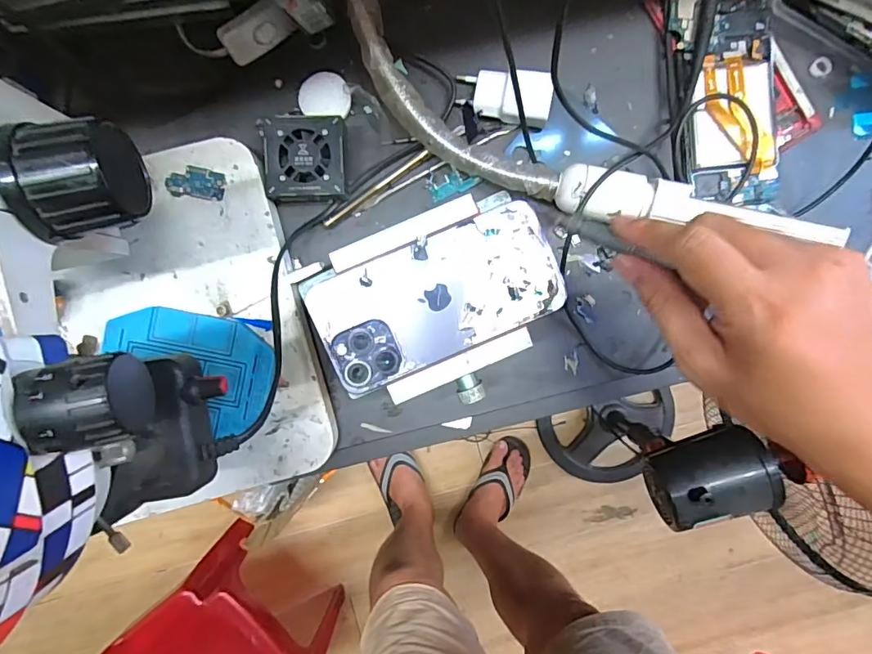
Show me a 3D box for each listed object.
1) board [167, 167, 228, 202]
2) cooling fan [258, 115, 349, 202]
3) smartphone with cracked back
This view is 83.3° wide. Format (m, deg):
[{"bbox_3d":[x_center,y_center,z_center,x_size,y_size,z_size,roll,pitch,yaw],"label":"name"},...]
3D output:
[{"bbox_3d":[-0.173,-0.104,0.353,0.040,0.004,0.022,6,91,-2],"label":"board"},{"bbox_3d":[-0.095,-0.122,0.364,0.057,0.029,0.057,-2,92,-1],"label":"cooling fan"},{"bbox_3d":[0.001,-0.019,0.318,0.156,0.007,0.075,-24,92,-1],"label":"smartphone with cracked back"}]

